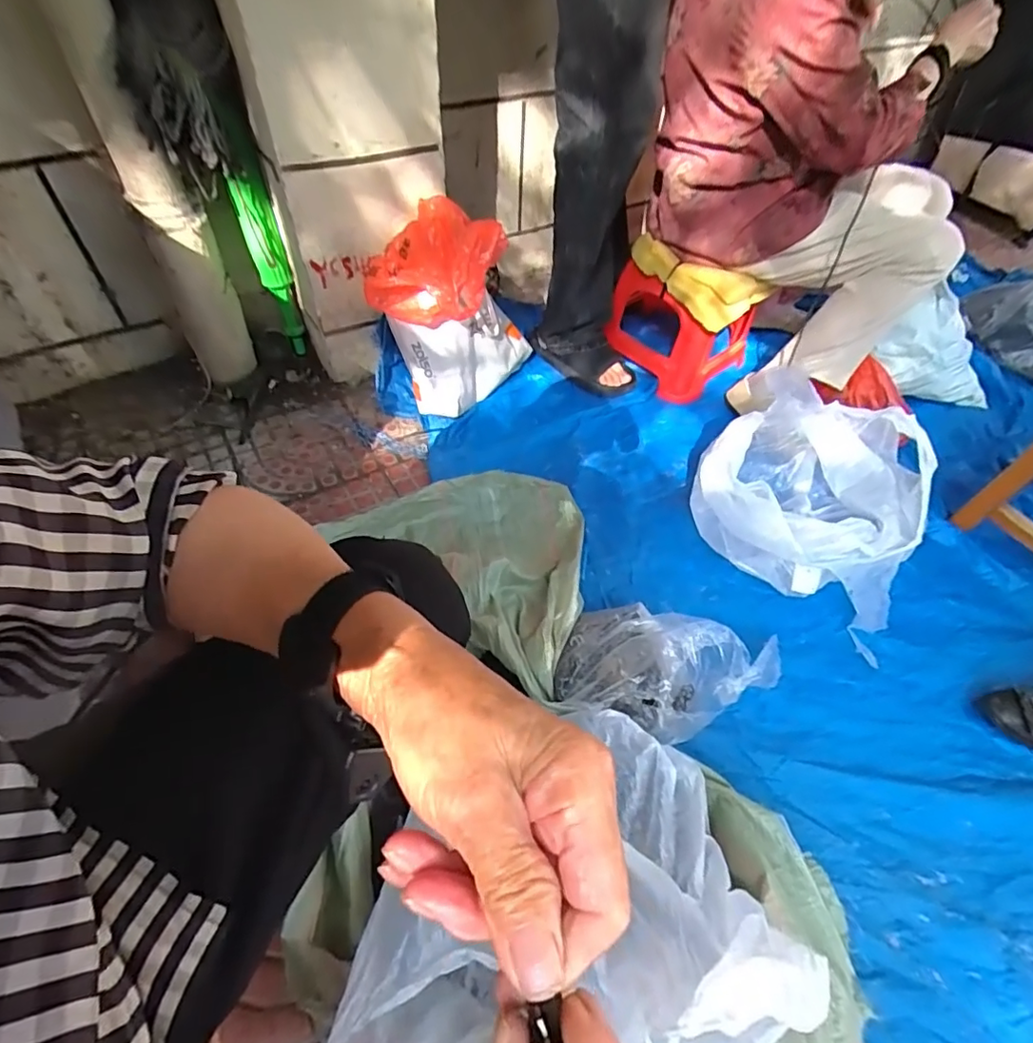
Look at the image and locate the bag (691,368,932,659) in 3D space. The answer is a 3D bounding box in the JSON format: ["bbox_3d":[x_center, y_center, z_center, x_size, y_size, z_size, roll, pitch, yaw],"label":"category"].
[{"bbox_3d":[0.559,-0.070,0.998,0.384,0.199,0.410,30,56,21],"label":"bag"}]

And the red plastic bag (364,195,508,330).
[{"bbox_3d":[-0.147,-0.495,1.042,0.234,0.152,0.192,15,52,10],"label":"red plastic bag"}]

